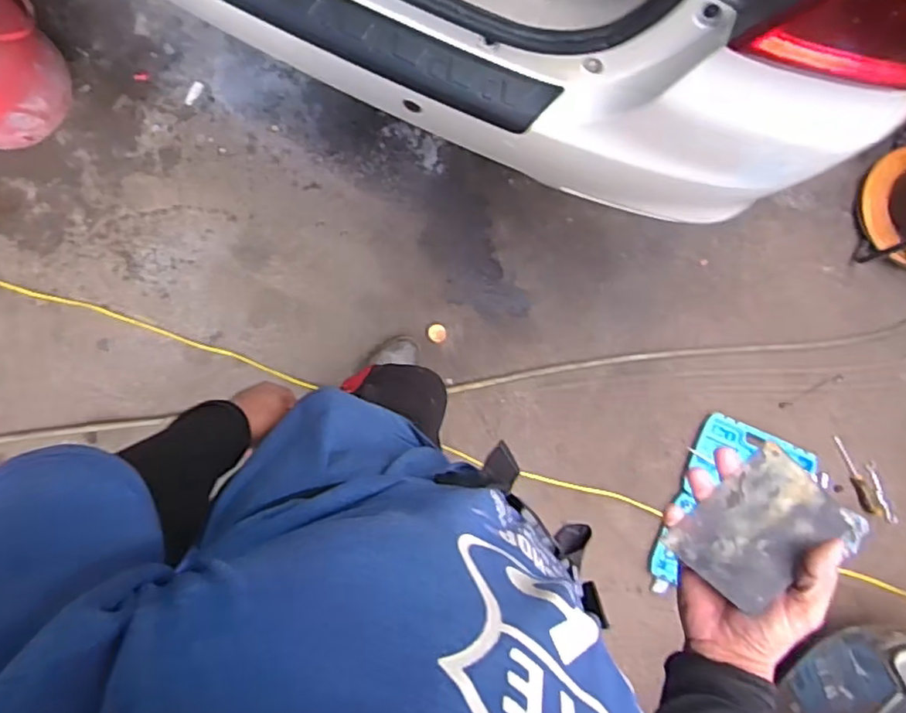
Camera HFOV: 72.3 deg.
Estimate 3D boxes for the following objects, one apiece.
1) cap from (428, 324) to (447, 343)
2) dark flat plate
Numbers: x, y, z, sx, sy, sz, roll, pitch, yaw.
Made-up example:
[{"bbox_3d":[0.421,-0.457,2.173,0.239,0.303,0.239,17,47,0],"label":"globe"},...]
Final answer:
[{"bbox_3d":[-0.035,-0.051,1.372,0.040,0.007,0.042,0,89,-5],"label":"cap"},{"bbox_3d":[0.235,0.134,0.482,0.116,0.084,0.006,-45,129,4],"label":"dark flat plate"}]

